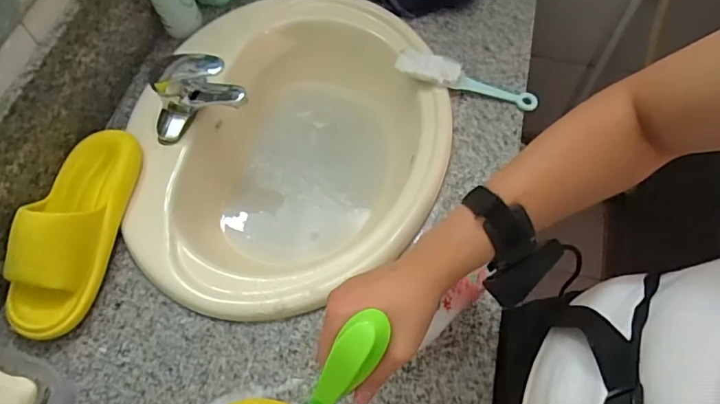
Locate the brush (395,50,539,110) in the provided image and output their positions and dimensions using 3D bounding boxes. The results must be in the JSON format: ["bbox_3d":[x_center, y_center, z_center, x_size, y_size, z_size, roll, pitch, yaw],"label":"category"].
[{"bbox_3d":[0.153,-0.180,0.721,0.204,0.035,0.046,12,63,8],"label":"brush"}]

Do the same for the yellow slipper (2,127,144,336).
[{"bbox_3d":[-0.355,0.016,0.609,0.105,0.076,0.274,2,62,3],"label":"yellow slipper"}]

